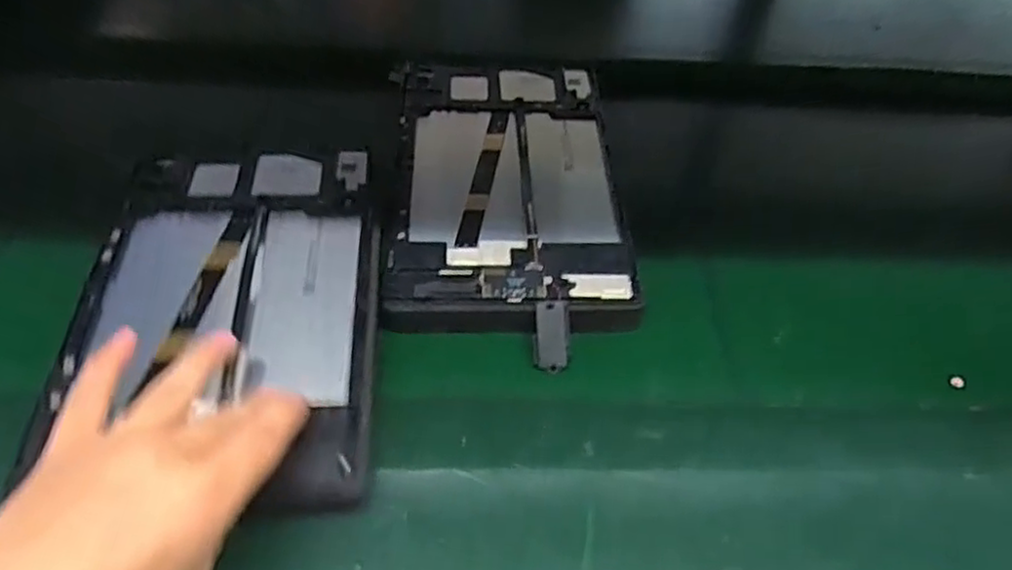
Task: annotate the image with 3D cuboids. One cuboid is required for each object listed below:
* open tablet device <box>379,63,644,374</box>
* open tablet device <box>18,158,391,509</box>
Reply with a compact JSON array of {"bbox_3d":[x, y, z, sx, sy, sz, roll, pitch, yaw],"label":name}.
[{"bbox_3d":[0.001,-0.068,0.471,0.147,0.017,0.258,0,50,-4],"label":"open tablet device"},{"bbox_3d":[-0.148,0.004,0.386,0.156,0.020,0.232,0,52,-5],"label":"open tablet device"}]

